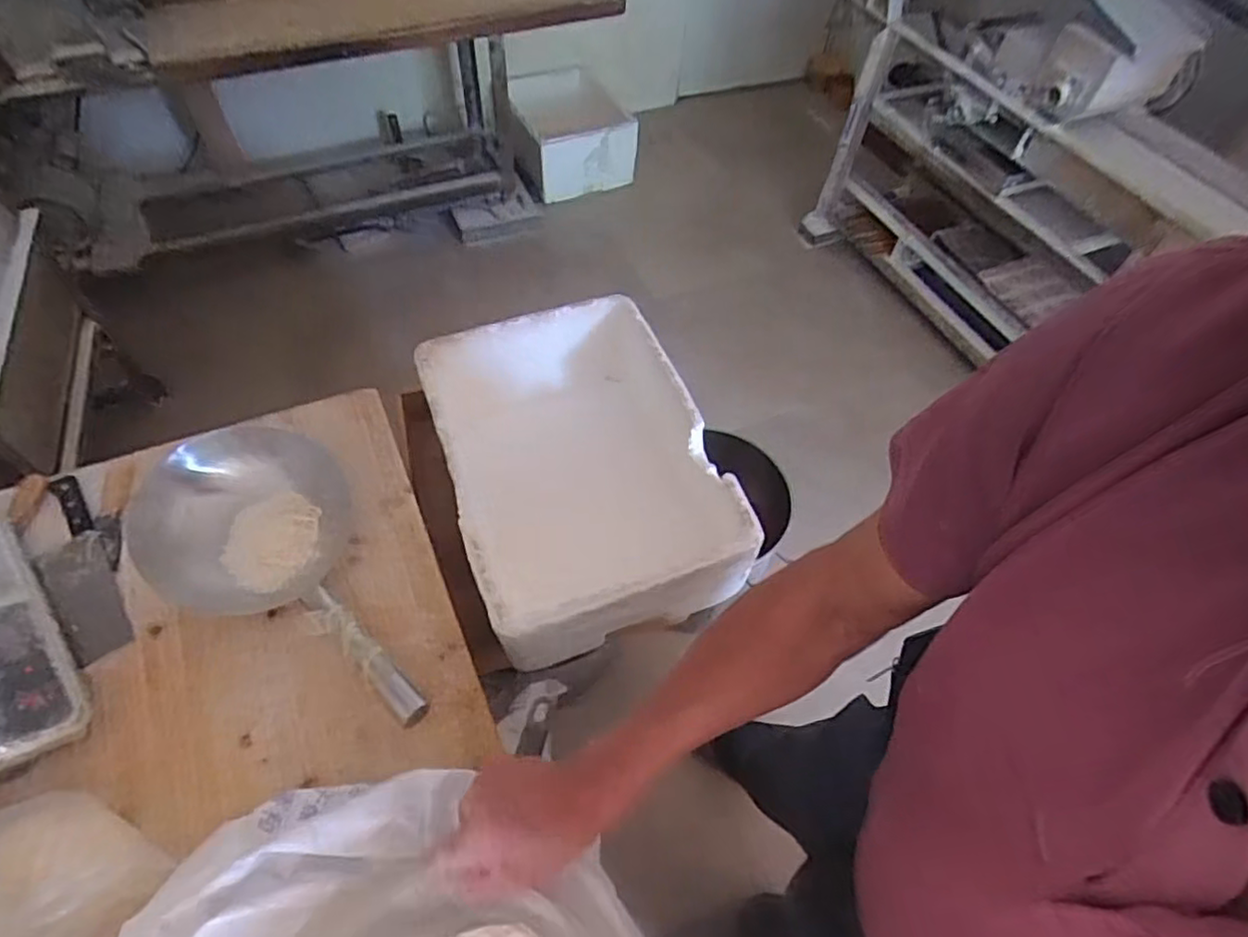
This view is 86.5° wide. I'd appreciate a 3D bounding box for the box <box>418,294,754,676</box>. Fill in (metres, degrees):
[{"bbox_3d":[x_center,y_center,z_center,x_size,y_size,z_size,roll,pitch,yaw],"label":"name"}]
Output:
[{"bbox_3d":[-0.057,0.002,1.005,0.384,0.193,0.479,-15,58,-14],"label":"box"}]

